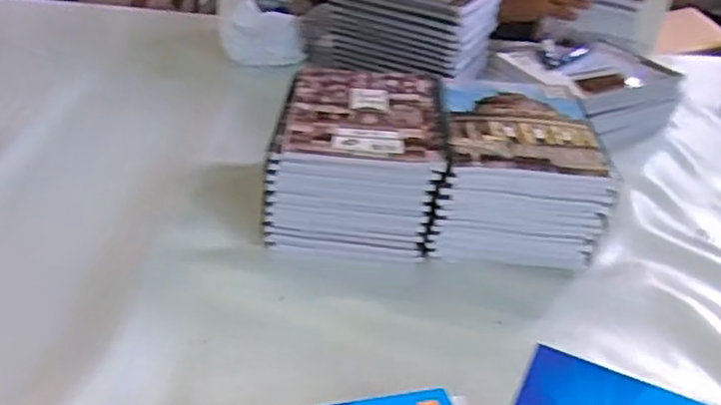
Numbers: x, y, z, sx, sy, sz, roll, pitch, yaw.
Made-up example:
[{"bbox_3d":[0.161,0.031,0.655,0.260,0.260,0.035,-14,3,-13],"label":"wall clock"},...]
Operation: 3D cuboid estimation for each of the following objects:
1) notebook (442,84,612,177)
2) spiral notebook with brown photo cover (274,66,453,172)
[{"bbox_3d":[0.162,-0.081,0.699,0.147,0.011,0.182,4,32,-1],"label":"notebook"},{"bbox_3d":[0.004,-0.091,0.704,0.161,0.018,0.191,5,32,0],"label":"spiral notebook with brown photo cover"}]

